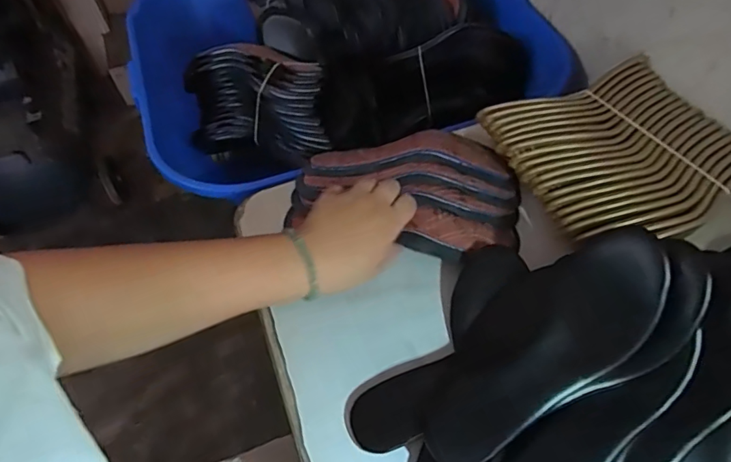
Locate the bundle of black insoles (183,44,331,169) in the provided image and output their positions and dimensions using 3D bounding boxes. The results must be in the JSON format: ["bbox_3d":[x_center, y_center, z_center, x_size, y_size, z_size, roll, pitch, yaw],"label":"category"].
[{"bbox_3d":[-0.148,-0.181,0.680,0.240,0.106,0.118,19,59,14],"label":"bundle of black insoles"}]

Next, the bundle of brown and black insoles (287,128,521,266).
[{"bbox_3d":[0.045,-0.048,0.544,0.243,0.050,0.165,15,58,11],"label":"bundle of brown and black insoles"}]

